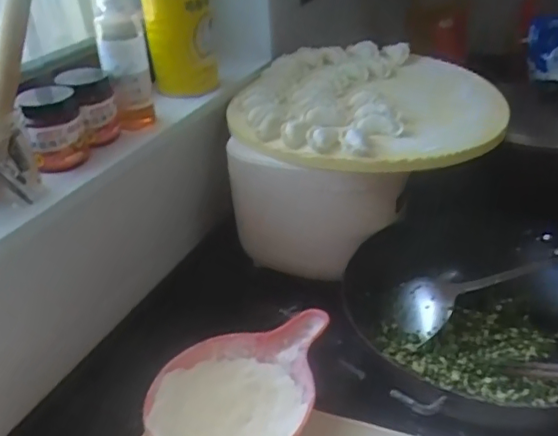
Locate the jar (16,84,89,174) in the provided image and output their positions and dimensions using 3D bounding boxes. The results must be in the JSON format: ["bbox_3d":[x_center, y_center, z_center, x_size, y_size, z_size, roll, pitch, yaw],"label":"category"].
[{"bbox_3d":[-0.262,-0.105,0.684,0.066,0.085,0.057,-14,29,-17],"label":"jar"}]

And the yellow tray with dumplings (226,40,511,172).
[{"bbox_3d":[0.140,-0.179,0.871,0.380,0.065,0.422,8,31,24],"label":"yellow tray with dumplings"}]

